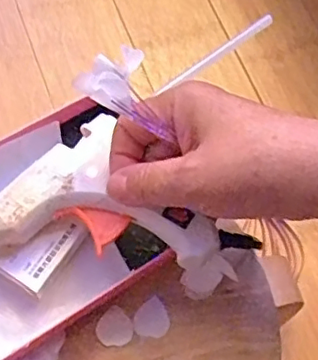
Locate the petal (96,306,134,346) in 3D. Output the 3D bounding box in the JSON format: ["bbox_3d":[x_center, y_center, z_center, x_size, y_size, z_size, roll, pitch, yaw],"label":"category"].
[{"bbox_3d":[-0.026,0.085,0.345,0.020,0.004,0.021,1,66,-3],"label":"petal"}]

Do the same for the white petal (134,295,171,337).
[{"bbox_3d":[-0.004,0.081,0.347,0.020,0.004,0.020,1,66,-3],"label":"white petal"}]

